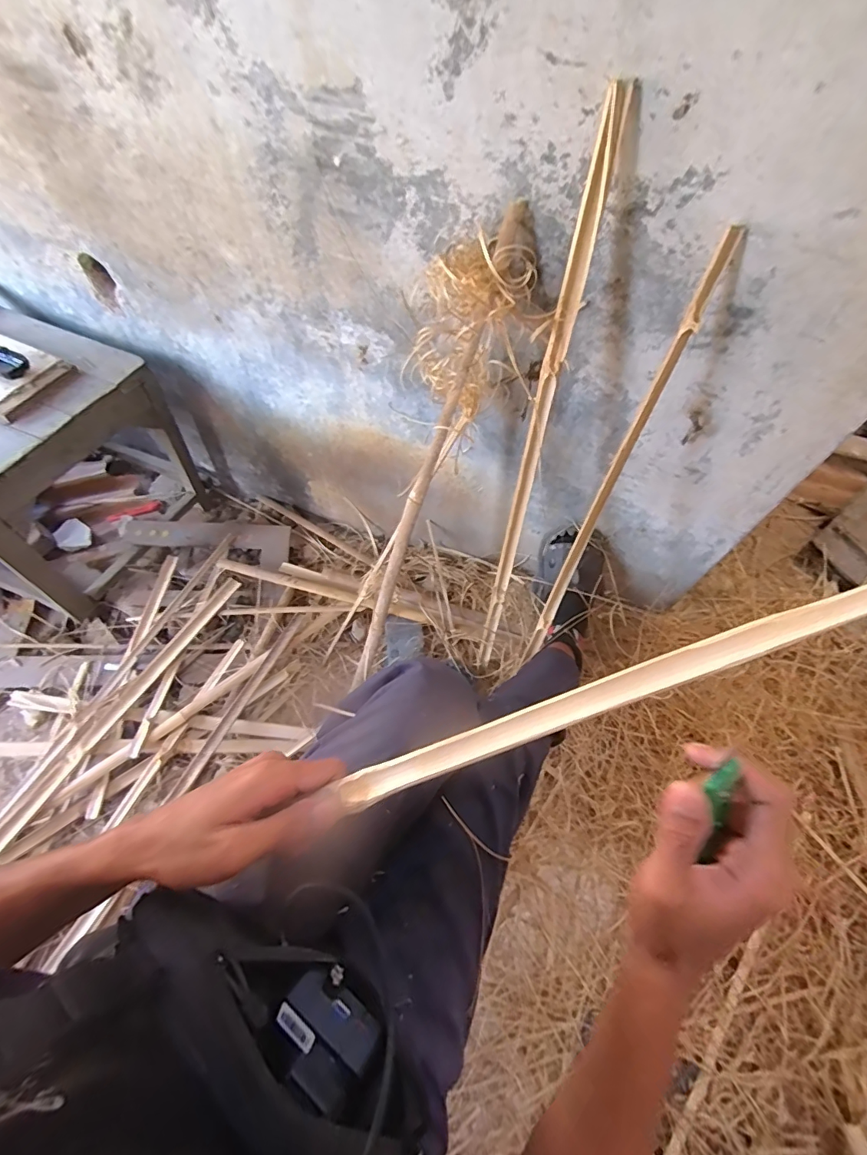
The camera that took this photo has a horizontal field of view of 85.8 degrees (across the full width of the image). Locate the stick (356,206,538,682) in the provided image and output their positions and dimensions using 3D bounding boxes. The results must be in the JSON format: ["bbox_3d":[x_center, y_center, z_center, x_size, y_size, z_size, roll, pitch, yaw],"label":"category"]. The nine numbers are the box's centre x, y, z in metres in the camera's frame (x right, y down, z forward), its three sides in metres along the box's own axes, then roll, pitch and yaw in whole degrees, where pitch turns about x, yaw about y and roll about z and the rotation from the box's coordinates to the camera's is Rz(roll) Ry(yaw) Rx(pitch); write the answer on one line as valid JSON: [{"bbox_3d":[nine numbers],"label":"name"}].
[{"bbox_3d":[-0.018,-0.158,0.724,0.128,0.691,0.143,29,29,13],"label":"stick"}]

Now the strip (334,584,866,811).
[{"bbox_3d":[0.140,0.047,0.254,0.459,0.010,0.019,-27,61,17],"label":"strip"}]

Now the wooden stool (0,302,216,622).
[{"bbox_3d":[-0.852,-0.261,0.994,0.491,0.430,0.466,24,63,10],"label":"wooden stool"}]

